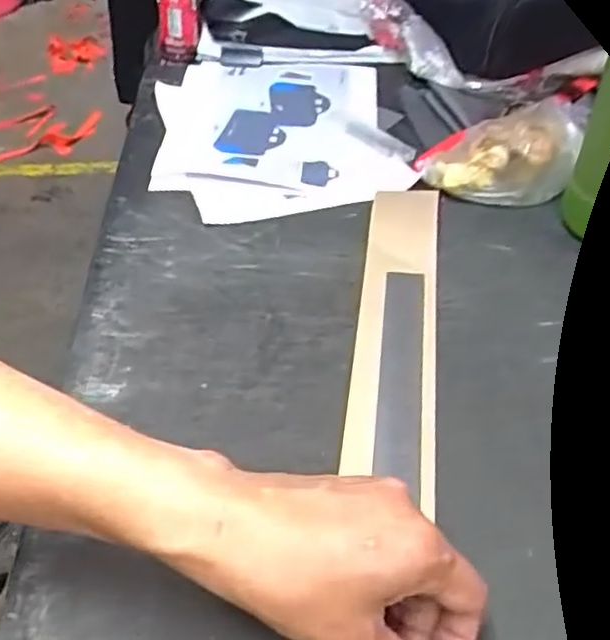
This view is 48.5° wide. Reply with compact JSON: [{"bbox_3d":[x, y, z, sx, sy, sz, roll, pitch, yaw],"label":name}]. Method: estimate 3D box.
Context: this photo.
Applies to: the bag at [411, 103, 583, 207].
[{"bbox_3d":[0.188,-0.156,0.637,0.152,0.061,0.090,3,43,0],"label":"bag"}]

